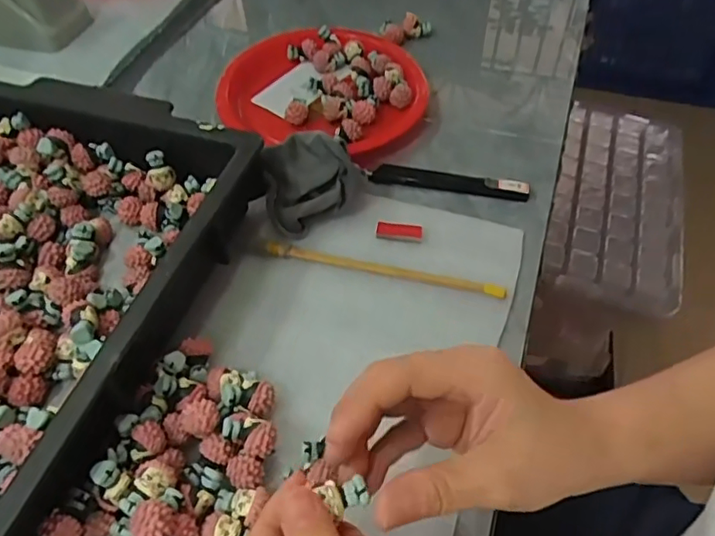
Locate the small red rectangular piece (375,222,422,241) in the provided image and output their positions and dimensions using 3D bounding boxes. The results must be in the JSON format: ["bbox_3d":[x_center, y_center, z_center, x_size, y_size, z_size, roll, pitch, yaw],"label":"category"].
[{"bbox_3d":[0.030,-0.027,0.422,0.033,0.005,0.014,8,52,6],"label":"small red rectangular piece"}]

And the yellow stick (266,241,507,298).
[{"bbox_3d":[0.018,0.000,0.402,0.165,0.007,0.009,11,53,8],"label":"yellow stick"}]

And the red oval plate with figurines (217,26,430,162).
[{"bbox_3d":[-0.023,-0.165,0.522,0.174,0.028,0.157,15,53,11],"label":"red oval plate with figurines"}]

